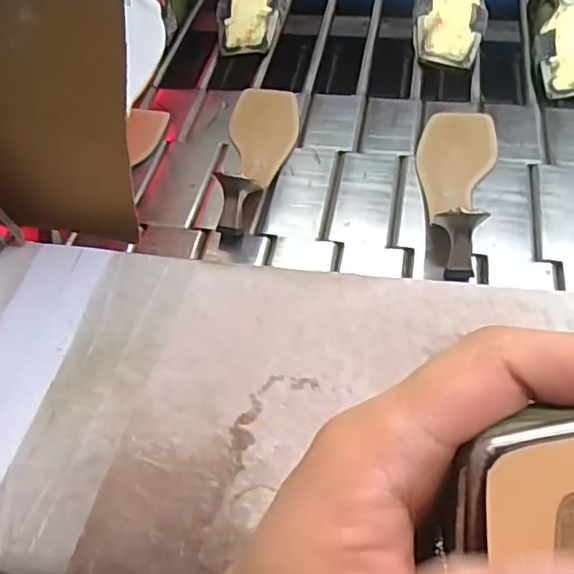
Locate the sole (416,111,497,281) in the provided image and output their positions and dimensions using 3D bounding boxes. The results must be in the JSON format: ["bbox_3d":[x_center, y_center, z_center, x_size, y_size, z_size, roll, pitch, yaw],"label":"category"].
[{"bbox_3d":[0.159,-0.113,0.553,0.071,0.058,0.227,9,54,11],"label":"sole"}]

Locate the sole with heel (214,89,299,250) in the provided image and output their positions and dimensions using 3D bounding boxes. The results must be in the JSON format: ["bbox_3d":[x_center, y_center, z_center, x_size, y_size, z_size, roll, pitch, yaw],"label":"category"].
[{"bbox_3d":[-0.028,-0.147,0.605,0.080,0.051,0.234,-3,53,2],"label":"sole with heel"}]

